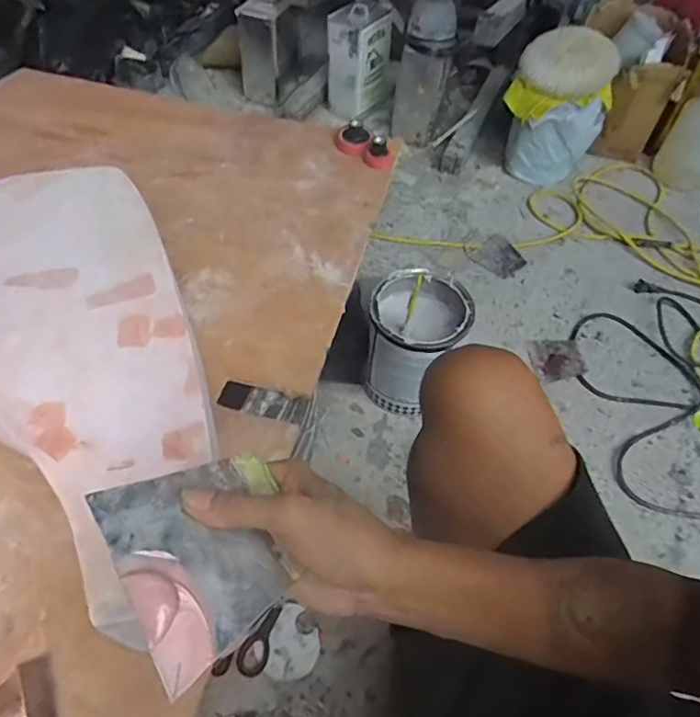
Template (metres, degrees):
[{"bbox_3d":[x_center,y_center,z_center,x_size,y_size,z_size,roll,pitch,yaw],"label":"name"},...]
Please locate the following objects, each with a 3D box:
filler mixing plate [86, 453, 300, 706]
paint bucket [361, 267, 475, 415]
[{"bbox_3d":[-0.080,0.106,0.305,0.095,0.008,0.108,-22,66,-32],"label":"filler mixing plate"},{"bbox_3d":[0.105,-0.022,0.893,0.148,0.199,0.148,1,55,-2],"label":"paint bucket"}]

